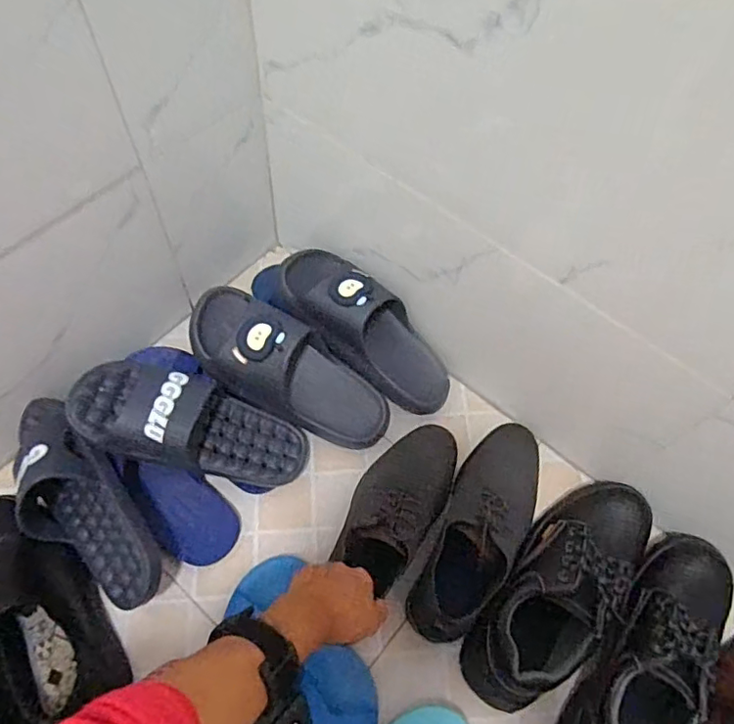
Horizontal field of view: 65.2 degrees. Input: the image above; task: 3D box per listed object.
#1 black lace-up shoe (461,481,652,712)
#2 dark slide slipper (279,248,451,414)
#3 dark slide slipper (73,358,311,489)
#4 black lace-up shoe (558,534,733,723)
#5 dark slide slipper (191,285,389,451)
[{"bbox_3d":[0.216,0.239,0.630,0.106,0.101,0.290,41,66,17],"label":"black lace-up shoe"},{"bbox_3d":[0.011,-0.049,0.746,0.281,0.071,0.094,39,63,-9],"label":"dark slide slipper"},{"bbox_3d":[-0.195,0.070,0.675,0.279,0.084,0.097,19,58,-22],"label":"dark slide slipper"},{"bbox_3d":[0.305,0.312,0.601,0.108,0.116,0.278,37,65,16],"label":"black lace-up shoe"},{"bbox_3d":[-0.090,0.014,0.728,0.282,0.089,0.097,36,62,-14],"label":"dark slide slipper"}]

